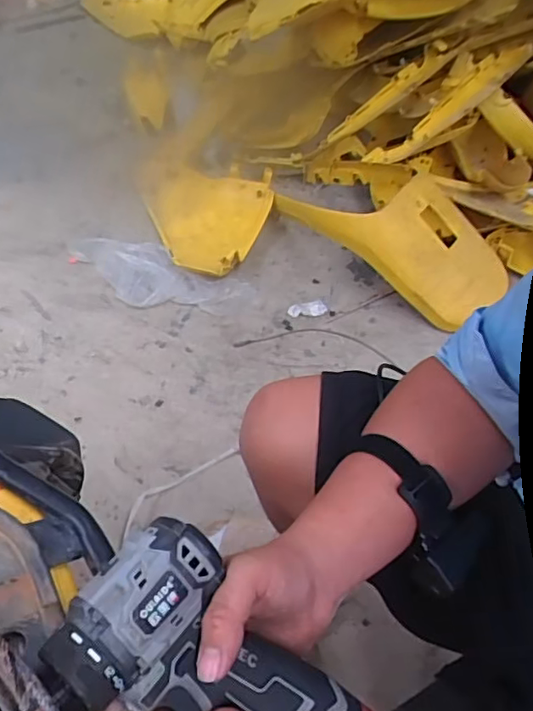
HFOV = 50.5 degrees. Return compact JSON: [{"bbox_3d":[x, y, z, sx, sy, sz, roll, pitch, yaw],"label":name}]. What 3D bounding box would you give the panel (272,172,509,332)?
[{"bbox_3d":[0.313,-0.322,1.371,0.287,0.197,0.529,-30,56,-24],"label":"panel"}]

